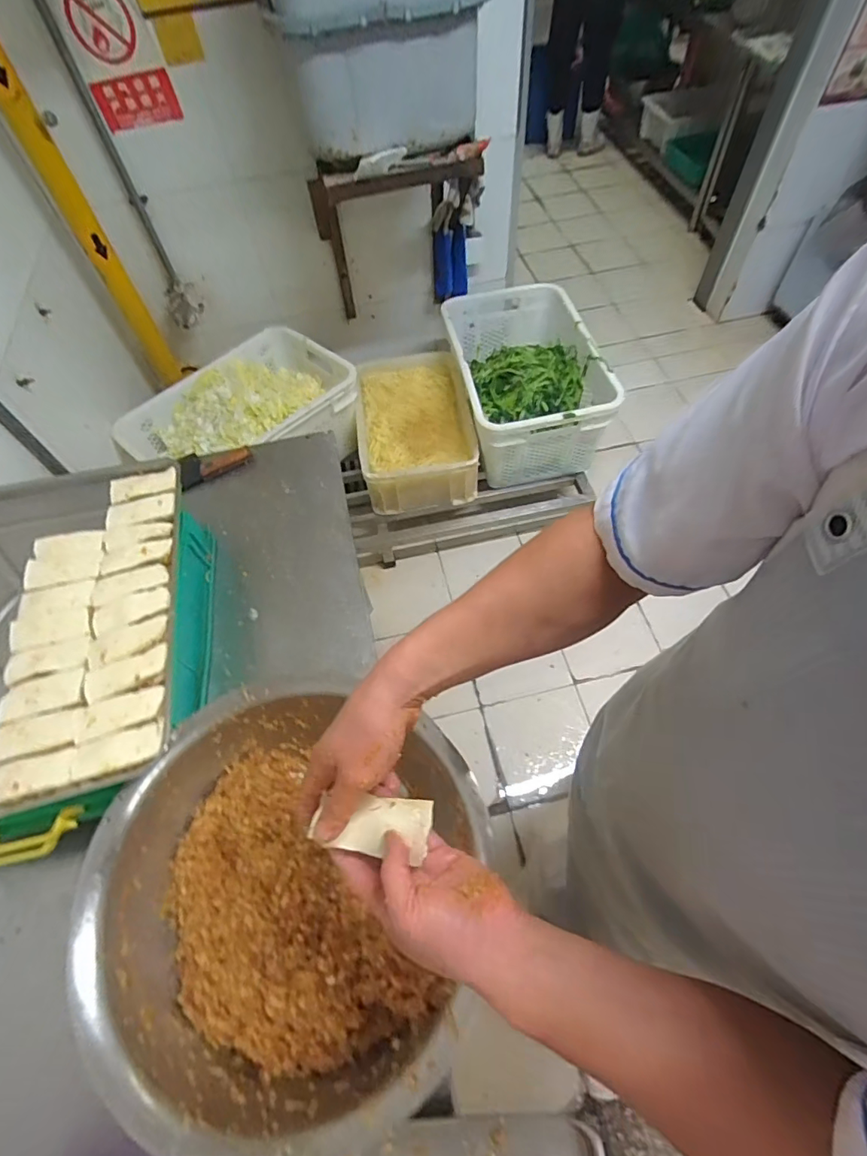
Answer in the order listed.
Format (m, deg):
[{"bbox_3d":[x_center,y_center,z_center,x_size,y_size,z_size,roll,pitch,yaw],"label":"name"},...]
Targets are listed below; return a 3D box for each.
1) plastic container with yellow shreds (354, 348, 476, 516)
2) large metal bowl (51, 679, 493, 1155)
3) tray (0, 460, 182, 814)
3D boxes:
[{"bbox_3d":[-0.069,-0.554,1.820,0.389,0.260,0.606,-6,59,0],"label":"plastic container with yellow shreds"},{"bbox_3d":[-0.181,0.369,0.626,0.432,0.136,0.436,-2,59,3],"label":"large metal bowl"},{"bbox_3d":[-0.607,0.065,0.775,0.418,0.043,0.566,-13,59,-4],"label":"tray"}]

